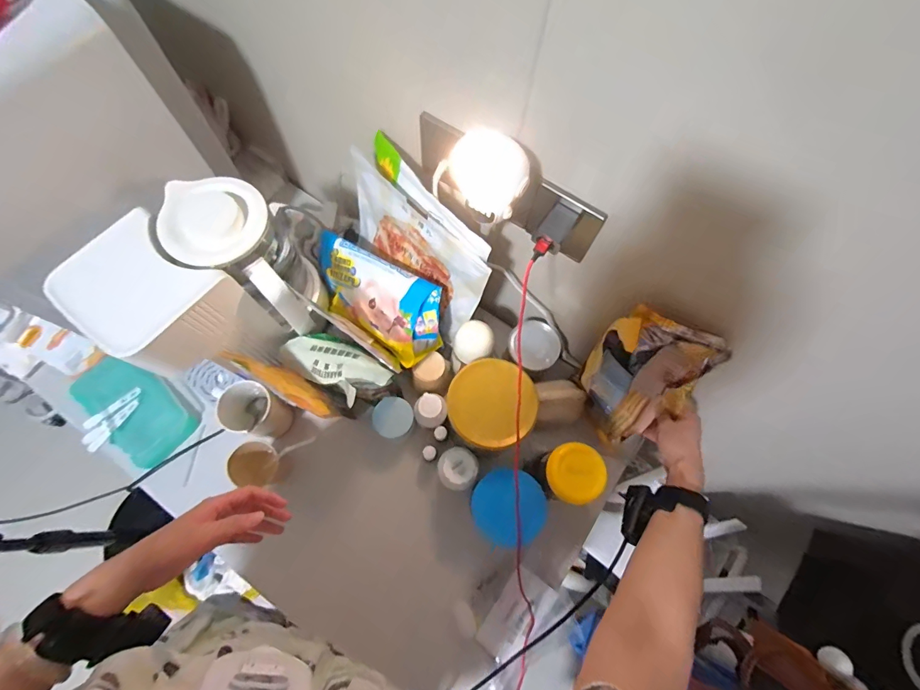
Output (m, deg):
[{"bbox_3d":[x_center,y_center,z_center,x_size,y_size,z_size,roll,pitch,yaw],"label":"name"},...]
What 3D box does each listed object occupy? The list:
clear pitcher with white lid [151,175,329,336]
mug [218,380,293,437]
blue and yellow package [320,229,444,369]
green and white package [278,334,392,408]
[{"bbox_3d":[-0.302,-0.110,0.623,0.179,0.242,0.124,20,70,5],"label":"clear pitcher with white lid"},{"bbox_3d":[-0.327,0.108,0.659,0.078,0.105,0.075,1,69,-2],"label":"mug"},{"bbox_3d":[-0.147,-0.075,0.658,0.256,0.119,0.131,37,72,11],"label":"blue and yellow package"},{"bbox_3d":[-0.186,0.028,0.603,0.203,0.028,0.079,18,67,30],"label":"green and white package"}]

